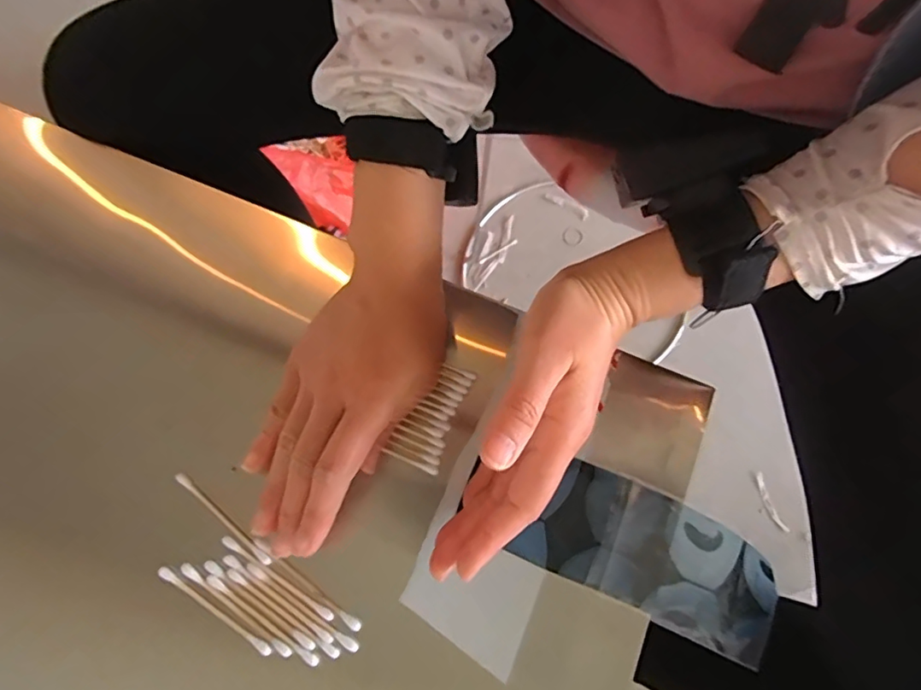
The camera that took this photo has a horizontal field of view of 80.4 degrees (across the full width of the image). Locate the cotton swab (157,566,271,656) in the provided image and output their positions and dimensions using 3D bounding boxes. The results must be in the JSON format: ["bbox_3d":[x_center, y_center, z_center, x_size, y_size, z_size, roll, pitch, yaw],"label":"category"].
[{"bbox_3d":[-0.126,0.136,0.278,0.070,0.005,0.005,33,75,9],"label":"cotton swab"}]

